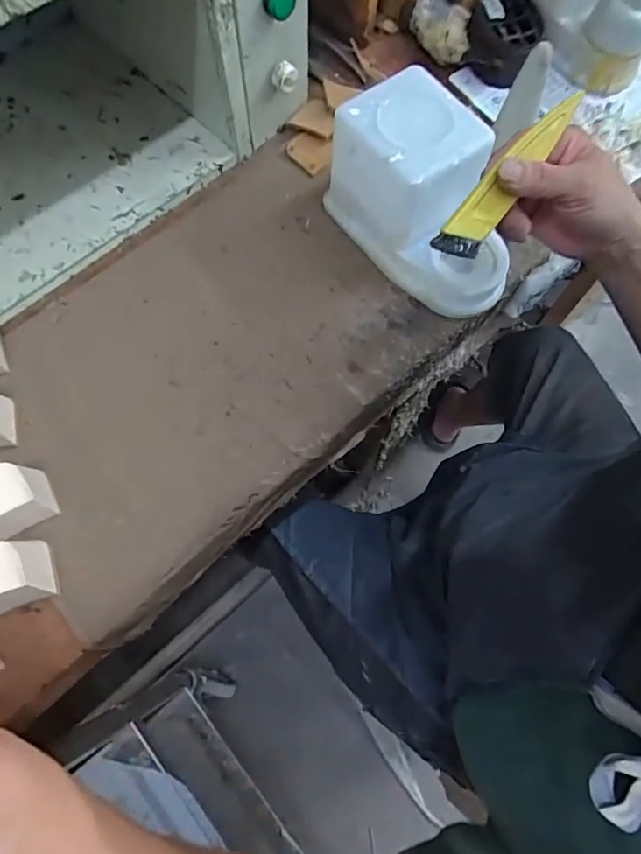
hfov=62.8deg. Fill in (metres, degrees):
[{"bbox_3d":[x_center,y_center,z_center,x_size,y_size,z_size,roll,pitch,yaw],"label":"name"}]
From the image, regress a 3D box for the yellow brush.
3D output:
[{"bbox_3d":[0.132,-0.170,0.364,0.131,0.035,0.008,-48,38,8],"label":"yellow brush"}]

